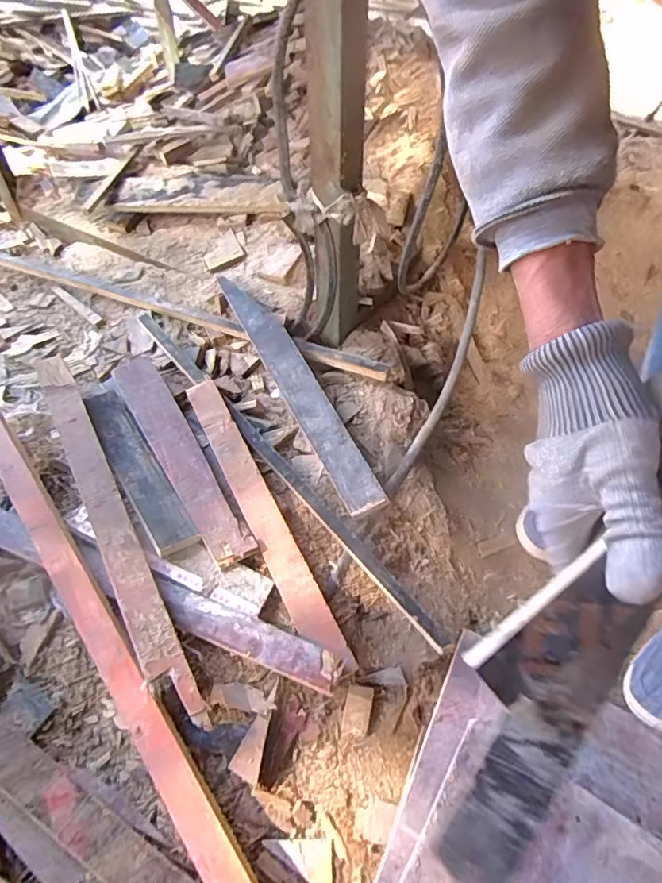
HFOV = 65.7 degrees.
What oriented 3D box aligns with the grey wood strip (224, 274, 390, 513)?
[{"bbox_3d":[-0.046,-0.078,0.663,0.048,0.009,0.390,-30,65,-1],"label":"grey wood strip"}]

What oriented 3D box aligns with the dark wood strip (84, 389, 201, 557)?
[{"bbox_3d":[-0.228,0.024,0.597,0.045,0.018,0.251,-28,61,-20],"label":"dark wood strip"}]

